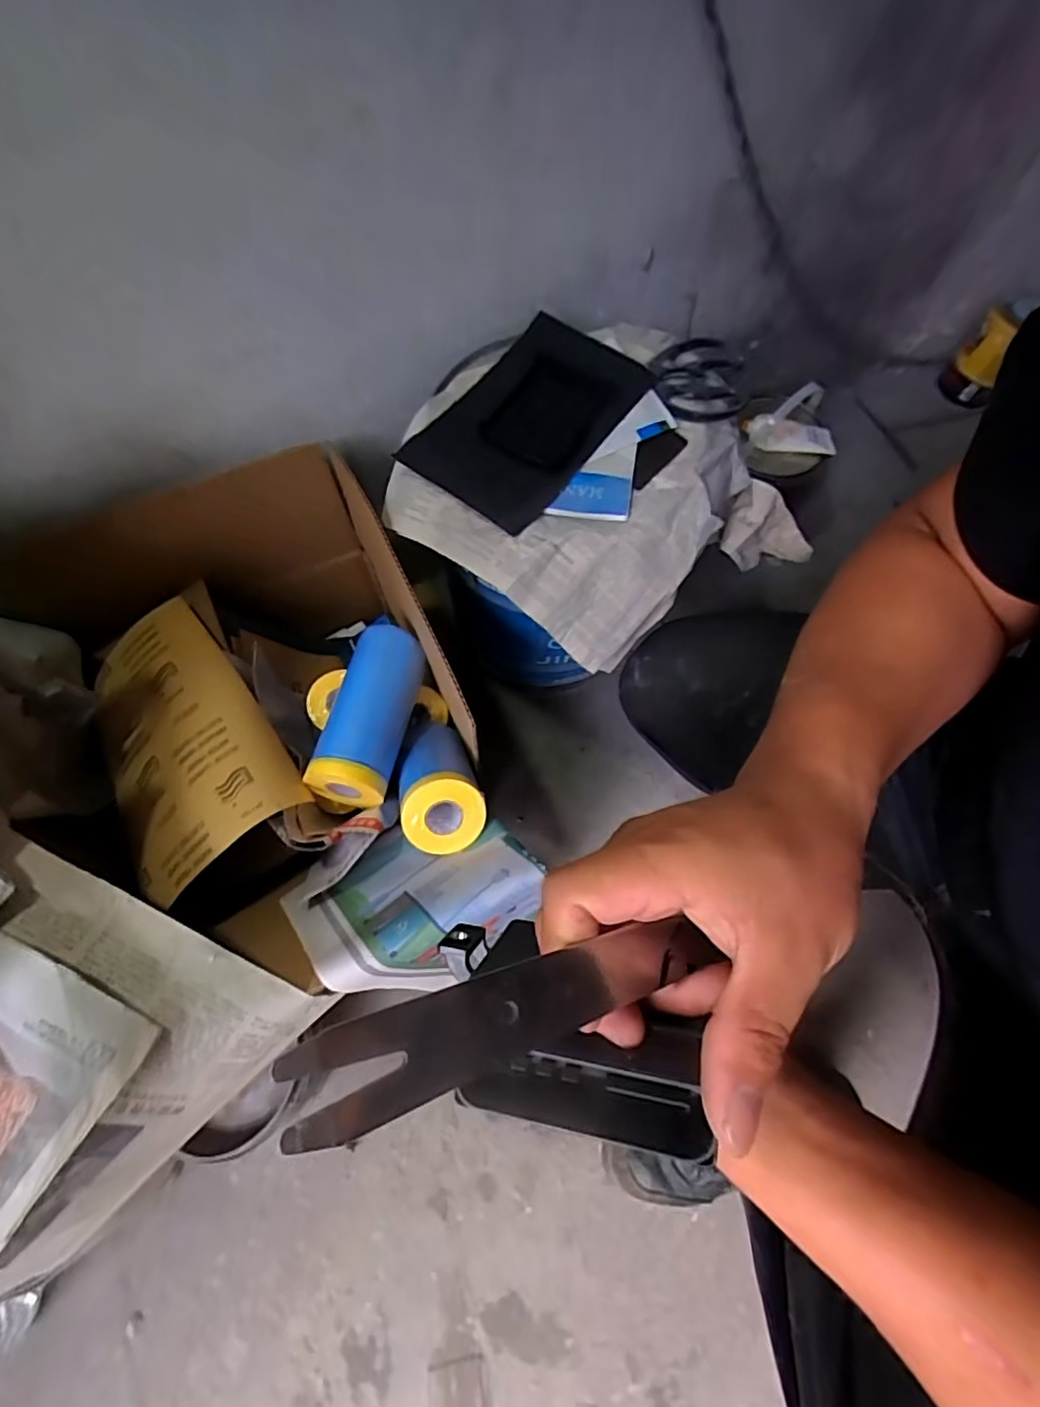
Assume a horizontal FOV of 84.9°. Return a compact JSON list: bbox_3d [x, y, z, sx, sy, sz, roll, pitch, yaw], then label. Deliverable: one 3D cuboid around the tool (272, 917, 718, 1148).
[{"bbox_3d":[0.009,0.084,0.164,0.150,0.006,0.021,5,59,-42],"label":"tool"}]

